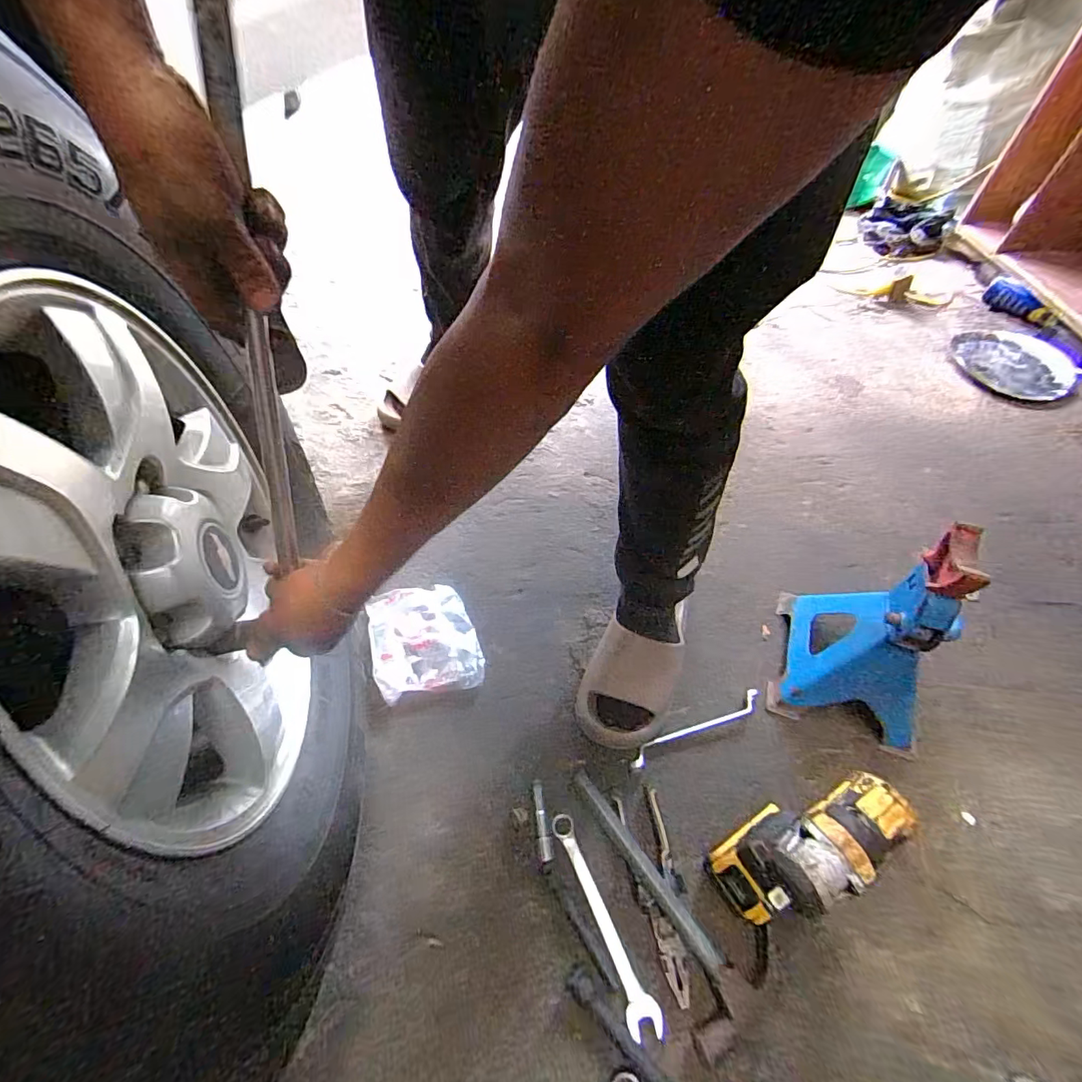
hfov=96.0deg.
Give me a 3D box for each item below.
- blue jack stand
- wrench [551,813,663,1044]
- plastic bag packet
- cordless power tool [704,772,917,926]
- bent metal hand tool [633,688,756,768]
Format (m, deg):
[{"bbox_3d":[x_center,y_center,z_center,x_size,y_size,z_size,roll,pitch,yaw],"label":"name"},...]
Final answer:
[{"bbox_3d":[0.430,0.102,0.603,0.170,0.281,0.193,14,56,11],"label":"blue jack stand"},{"bbox_3d":[0.067,0.425,0.551,0.033,0.009,0.215,-22,57,-13],"label":"wrench"},{"bbox_3d":[-0.177,0.148,0.737,0.152,0.029,0.177,-14,55,-8],"label":"plastic bag packet"},{"bbox_3d":[0.243,0.313,0.480,0.137,0.248,0.077,-30,59,-19],"label":"cordless power tool"},{"bbox_3d":[0.212,0.255,0.663,0.204,0.013,0.024,-20,57,-15],"label":"bent metal hand tool"}]

